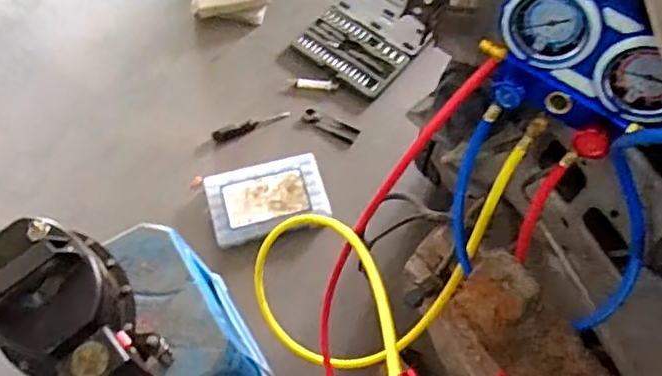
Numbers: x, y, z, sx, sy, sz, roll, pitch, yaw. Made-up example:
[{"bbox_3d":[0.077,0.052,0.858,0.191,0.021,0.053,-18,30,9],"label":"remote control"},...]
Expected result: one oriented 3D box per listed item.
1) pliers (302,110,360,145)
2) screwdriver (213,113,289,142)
[{"bbox_3d":[-0.001,-0.167,1.612,0.154,0.012,0.047,27,65,11],"label":"pliers"},{"bbox_3d":[-0.210,-0.168,1.588,0.206,0.025,0.033,-20,66,-12],"label":"screwdriver"}]

